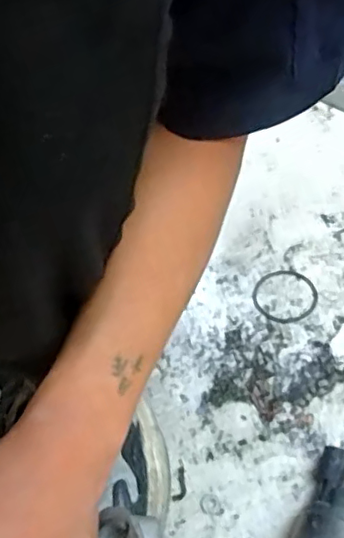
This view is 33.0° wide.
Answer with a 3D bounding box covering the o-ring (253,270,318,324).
[{"bbox_3d":[0.104,0.025,0.536,0.059,0.004,0.057,-3,52,4],"label":"o-ring"}]

